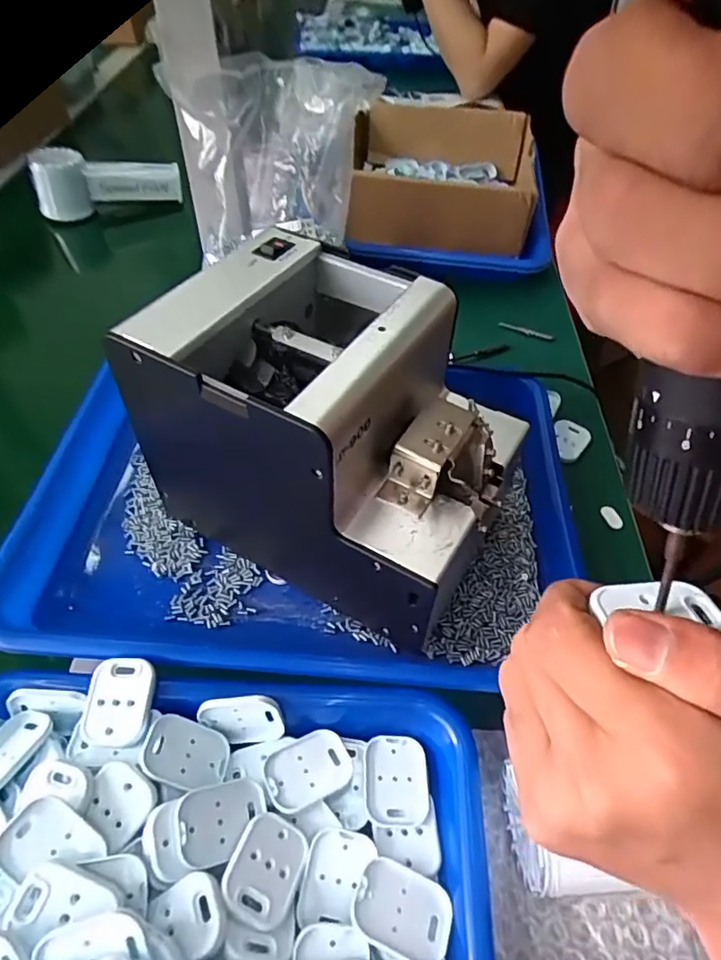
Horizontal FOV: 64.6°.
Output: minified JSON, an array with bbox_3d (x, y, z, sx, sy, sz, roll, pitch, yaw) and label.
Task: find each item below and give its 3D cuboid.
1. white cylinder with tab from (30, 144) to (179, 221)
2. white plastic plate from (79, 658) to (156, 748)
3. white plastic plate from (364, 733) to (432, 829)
[{"bbox_3d":[-0.269,-0.317,0.606,0.140,0.057,0.048,-4,50,-5],"label":"white cylinder with tab"},{"bbox_3d":[-0.114,0.104,0.269,0.030,0.004,0.039,1,60,-4],"label":"white plastic plate"},{"bbox_3d":[0.017,0.141,0.270,0.030,0.005,0.039,2,50,0],"label":"white plastic plate"}]

